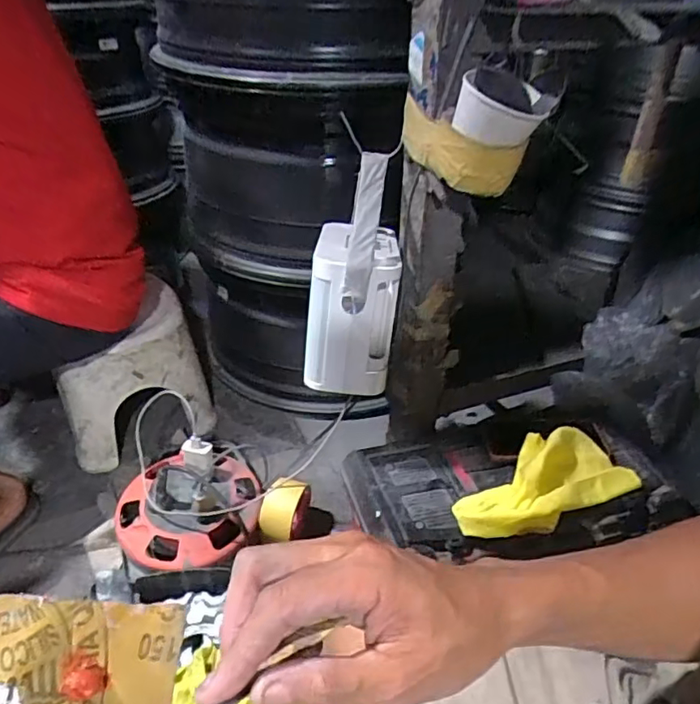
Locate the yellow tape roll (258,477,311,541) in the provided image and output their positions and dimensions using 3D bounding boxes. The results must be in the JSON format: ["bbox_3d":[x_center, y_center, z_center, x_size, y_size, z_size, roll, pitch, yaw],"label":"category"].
[{"bbox_3d":[-0.096,0.237,0.836,0.046,0.091,0.089,16,39,17],"label":"yellow tape roll"}]

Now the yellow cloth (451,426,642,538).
[{"bbox_3d":[0.235,0.158,0.690,0.244,0.042,0.110,-17,41,-24],"label":"yellow cloth"}]

